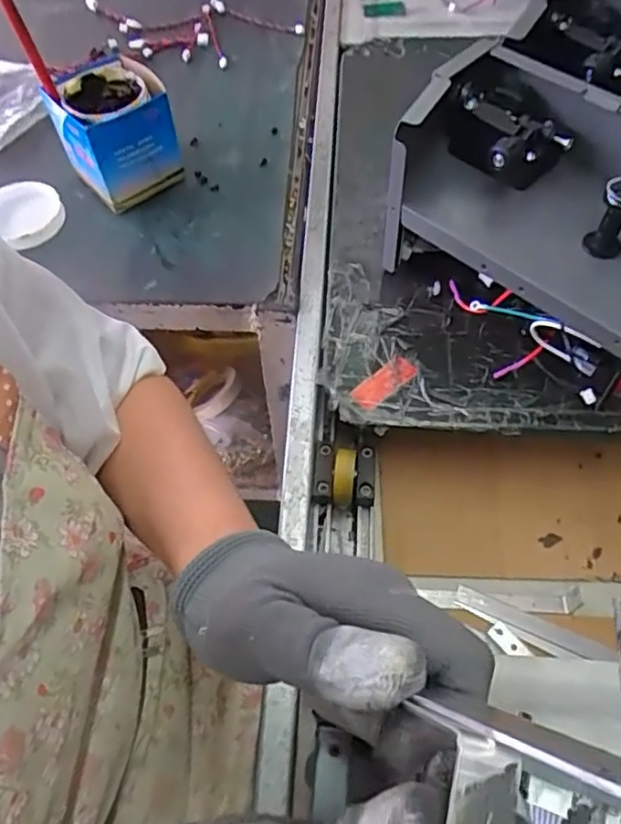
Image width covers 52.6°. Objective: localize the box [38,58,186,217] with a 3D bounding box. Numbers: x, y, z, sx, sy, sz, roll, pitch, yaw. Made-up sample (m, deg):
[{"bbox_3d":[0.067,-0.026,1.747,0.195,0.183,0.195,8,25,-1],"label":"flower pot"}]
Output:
[{"bbox_3d":[-0.205,-0.291,0.658,0.099,0.103,0.105,-40,65,-19],"label":"box"}]

